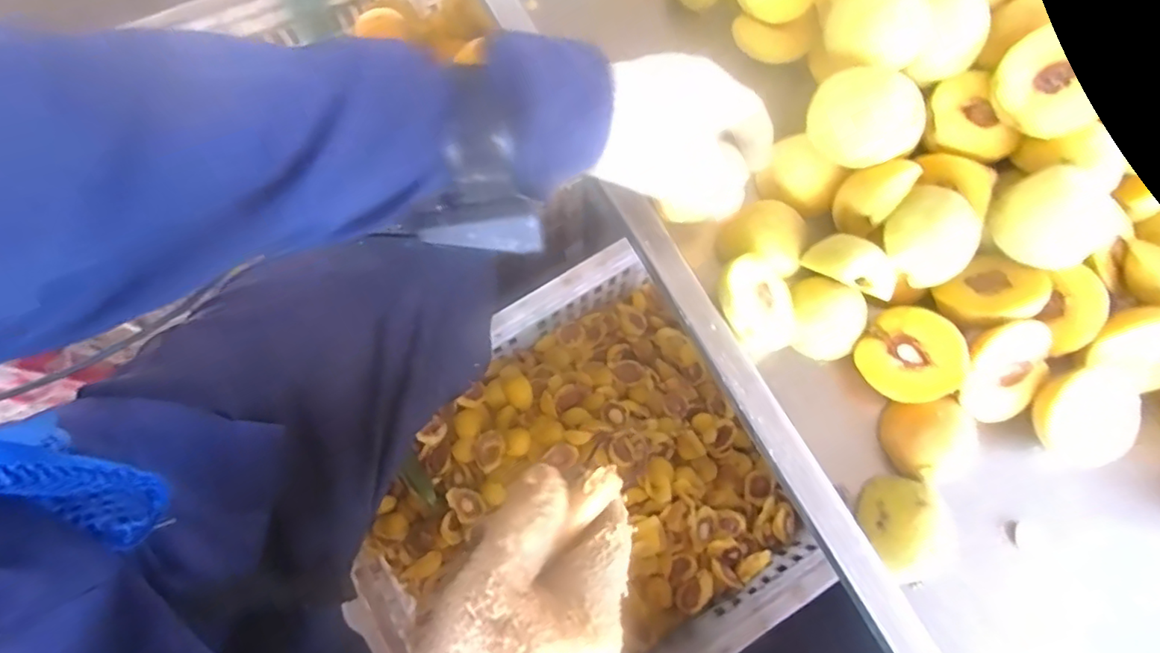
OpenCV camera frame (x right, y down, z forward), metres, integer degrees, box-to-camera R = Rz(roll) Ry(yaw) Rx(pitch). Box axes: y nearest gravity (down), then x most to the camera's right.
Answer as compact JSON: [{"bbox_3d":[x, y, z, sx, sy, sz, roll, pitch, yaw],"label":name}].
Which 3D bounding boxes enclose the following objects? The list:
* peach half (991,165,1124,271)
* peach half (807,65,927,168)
[{"bbox_3d":[0.322,-0.075,0.385,0.071,0.040,0.062,-28,77,-7],"label":"peach half"},{"bbox_3d":[0.197,-0.142,0.401,0.066,0.036,0.063,-17,86,33],"label":"peach half"}]

